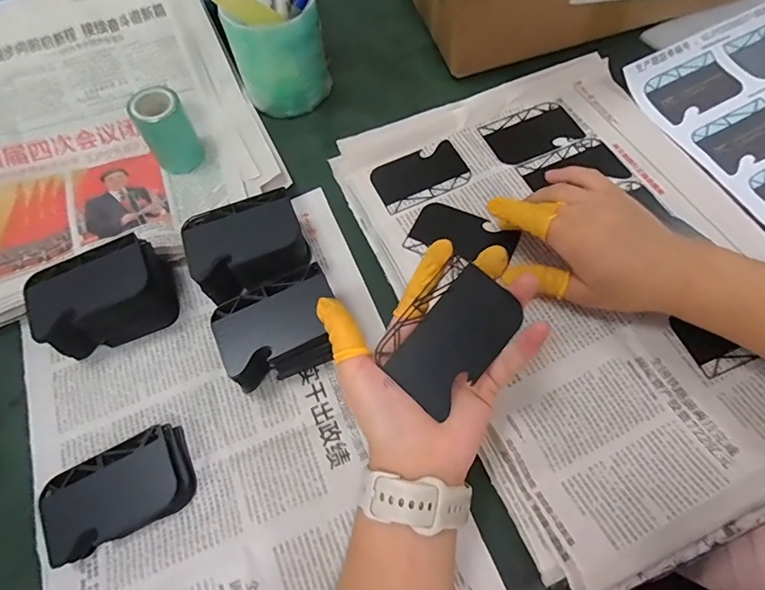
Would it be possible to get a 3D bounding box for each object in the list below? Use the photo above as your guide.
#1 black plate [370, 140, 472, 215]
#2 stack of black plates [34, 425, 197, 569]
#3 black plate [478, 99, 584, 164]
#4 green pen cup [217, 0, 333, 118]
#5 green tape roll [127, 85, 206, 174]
[{"bbox_3d":[0.035,-0.109,0.418,0.085,0.004,0.053,-24,66,-8],"label":"black plate"},{"bbox_3d":[-0.176,0.130,0.305,0.089,0.018,0.056,-26,66,-9],"label":"stack of black plates"},{"bbox_3d":[0.141,-0.154,0.434,0.085,0.008,0.055,-25,61,-6],"label":"black plate"},{"bbox_3d":[-0.098,-0.232,0.432,0.079,0.097,0.068,8,65,6],"label":"green pen cup"},{"bbox_3d":[-0.190,-0.147,0.409,0.041,0.064,0.034,-24,66,-8],"label":"green tape roll"}]

